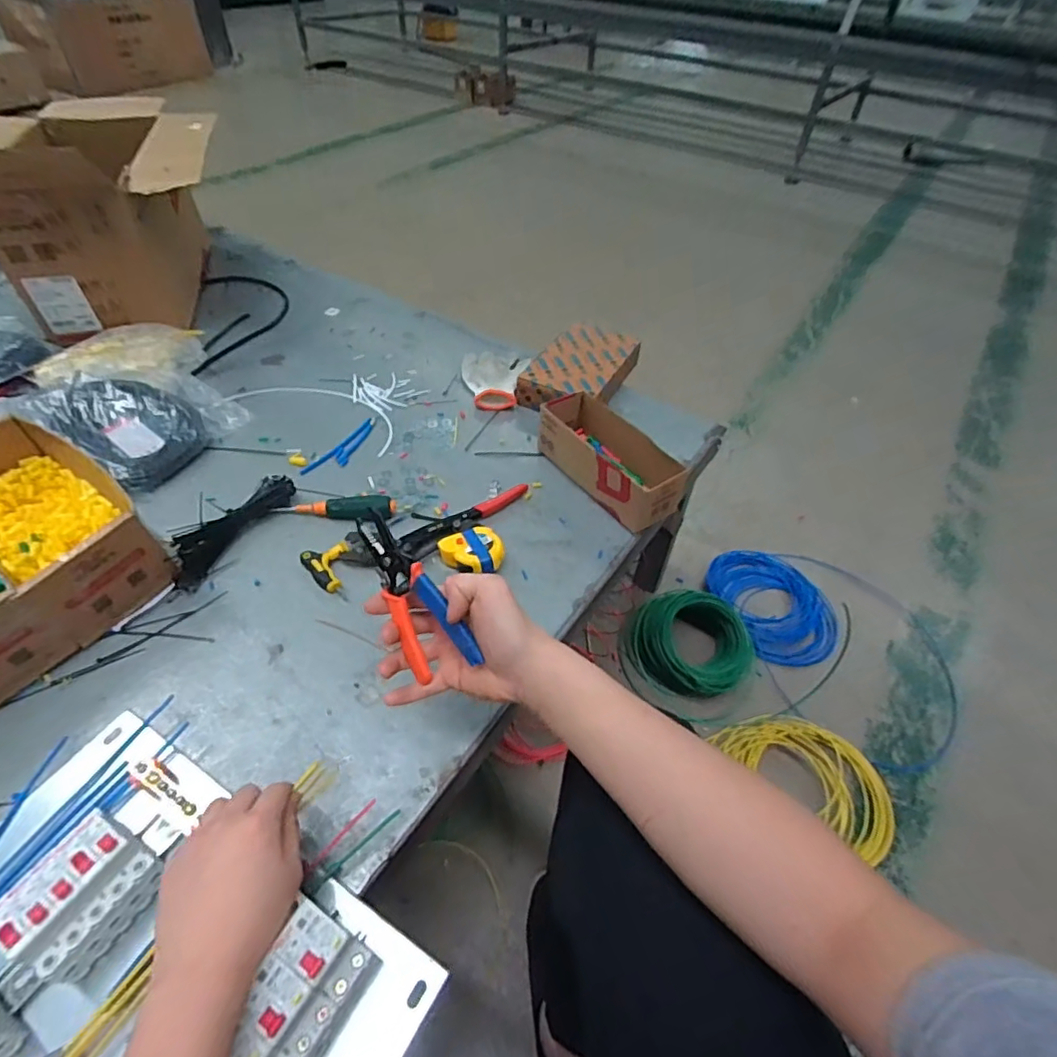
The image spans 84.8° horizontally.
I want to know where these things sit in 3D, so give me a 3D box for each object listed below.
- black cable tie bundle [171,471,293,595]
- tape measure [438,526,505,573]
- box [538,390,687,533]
[{"bbox_3d":[-0.397,-0.005,0.759,0.073,0.029,0.189,20,48,16],"label":"black cable tie bundle"},{"bbox_3d":[-0.073,0.032,0.748,0.079,0.034,0.071,-12,48,-13],"label":"tape measure"},{"bbox_3d":[0.110,-0.107,0.849,0.099,0.078,0.241,-30,54,-27],"label":"box"}]

